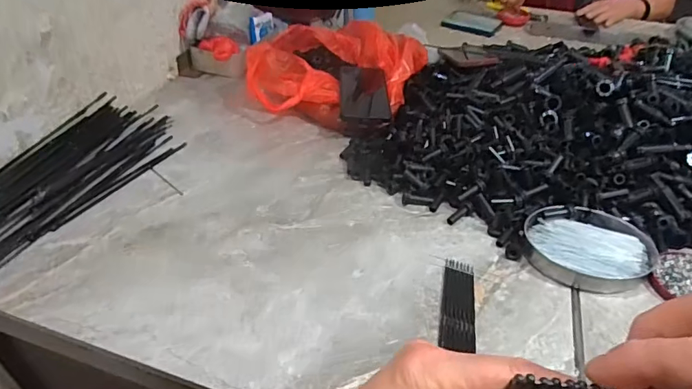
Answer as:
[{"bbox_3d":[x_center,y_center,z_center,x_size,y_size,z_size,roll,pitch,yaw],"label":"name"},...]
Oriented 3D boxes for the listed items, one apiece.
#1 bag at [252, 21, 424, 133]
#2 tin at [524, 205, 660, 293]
[{"bbox_3d":[-0.008,-0.212,0.788,0.270,0.093,0.254,7,41,7],"label":"bag"},{"bbox_3d":[0.274,0.060,0.525,0.134,0.025,0.107,10,41,11],"label":"tin"}]

